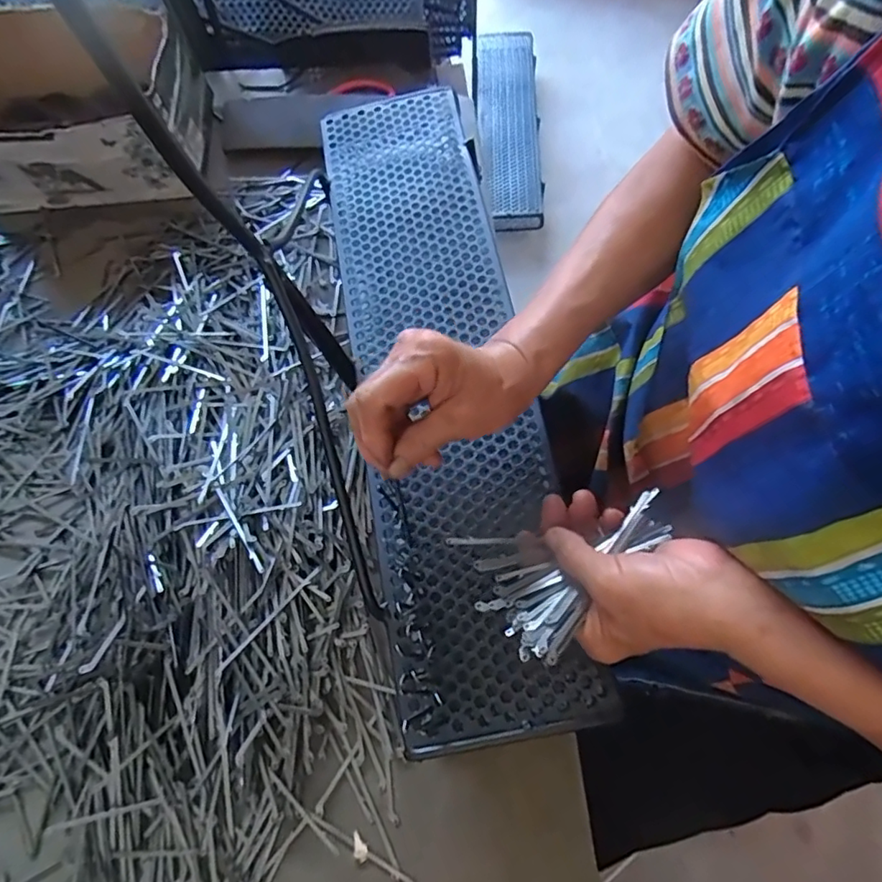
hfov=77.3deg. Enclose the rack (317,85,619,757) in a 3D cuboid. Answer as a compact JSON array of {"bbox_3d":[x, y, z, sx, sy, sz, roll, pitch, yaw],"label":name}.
[{"bbox_3d":[-0.014,-0.079,0.467,0.154,0.042,0.581,-11,67,-2],"label":"rack"}]

